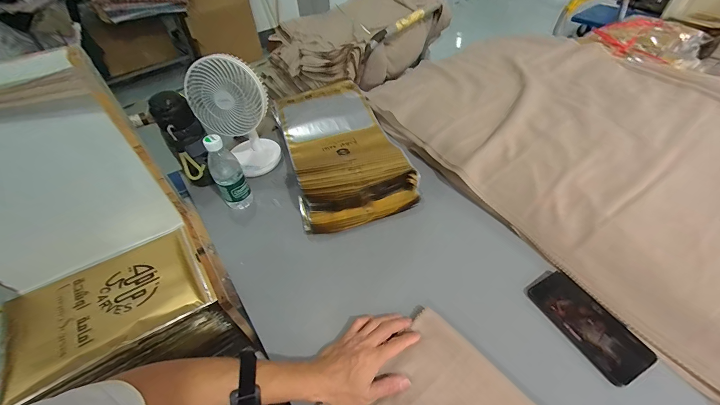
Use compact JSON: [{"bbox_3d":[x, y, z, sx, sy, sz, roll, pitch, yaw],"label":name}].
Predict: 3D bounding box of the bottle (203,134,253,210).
[{"bbox_3d":[-0.283,-0.065,0.657,0.060,0.173,0.071,-25,50,-18],"label":"bottle"}]

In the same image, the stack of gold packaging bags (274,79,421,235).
[{"bbox_3d":[-0.062,-0.146,0.778,0.246,0.079,0.473,-16,48,-11],"label":"stack of gold packaging bags"}]

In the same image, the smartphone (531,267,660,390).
[{"bbox_3d":[0.355,0.188,0.486,0.081,0.014,0.163,-25,50,-18],"label":"smartphone"}]

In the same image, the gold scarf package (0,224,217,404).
[{"bbox_3d":[-0.501,0.195,0.626,0.332,0.026,0.232,-28,56,-24],"label":"gold scarf package"}]

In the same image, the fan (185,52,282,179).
[{"bbox_3d":[-0.279,-0.189,0.696,0.144,0.252,0.120,-25,51,-18],"label":"fan"}]

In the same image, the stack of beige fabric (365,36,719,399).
[{"bbox_3d":[0.615,-0.072,0.632,0.666,0.104,1.148,-27,51,-19],"label":"stack of beige fabric"}]

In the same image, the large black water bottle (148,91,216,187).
[{"bbox_3d":[-0.375,-0.127,0.684,0.067,0.210,0.081,18,51,20],"label":"large black water bottle"}]

